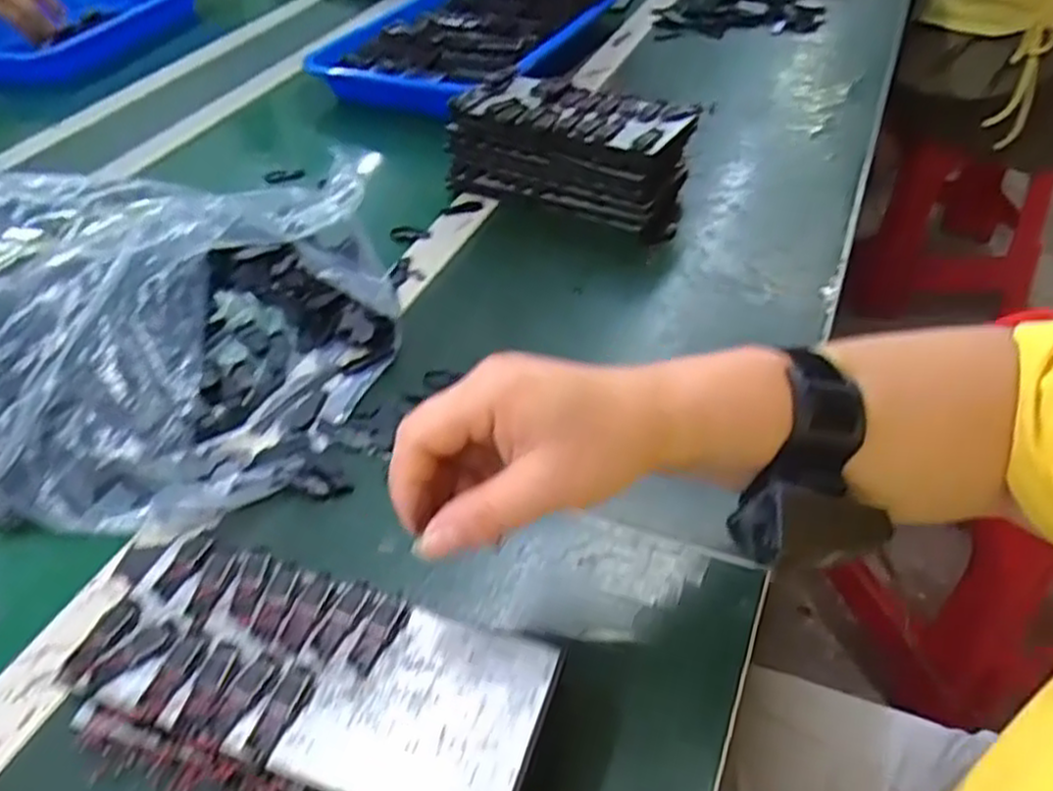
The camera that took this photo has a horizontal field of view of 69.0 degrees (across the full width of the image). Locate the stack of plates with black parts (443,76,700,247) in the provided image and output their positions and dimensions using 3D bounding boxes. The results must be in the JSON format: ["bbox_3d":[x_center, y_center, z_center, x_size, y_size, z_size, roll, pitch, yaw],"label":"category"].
[{"bbox_3d":[0.035,-0.208,0.651,0.210,0.081,0.086,20,48,25],"label":"stack of plates with black parts"}]

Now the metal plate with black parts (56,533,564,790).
[{"bbox_3d":[-0.093,0.111,0.319,0.201,0.007,0.081,11,45,17],"label":"metal plate with black parts"}]

